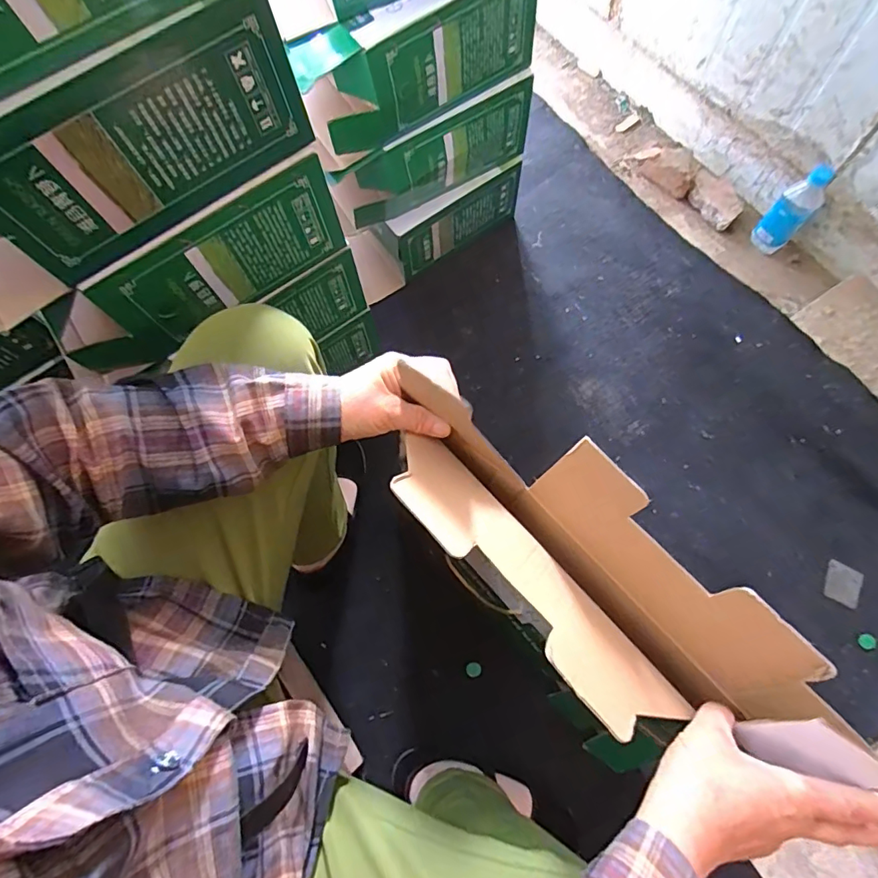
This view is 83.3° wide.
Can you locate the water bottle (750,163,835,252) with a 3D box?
[{"bbox_3d":[0.641,-0.410,0.907,0.062,0.160,0.059,40,77,15],"label":"water bottle"}]

